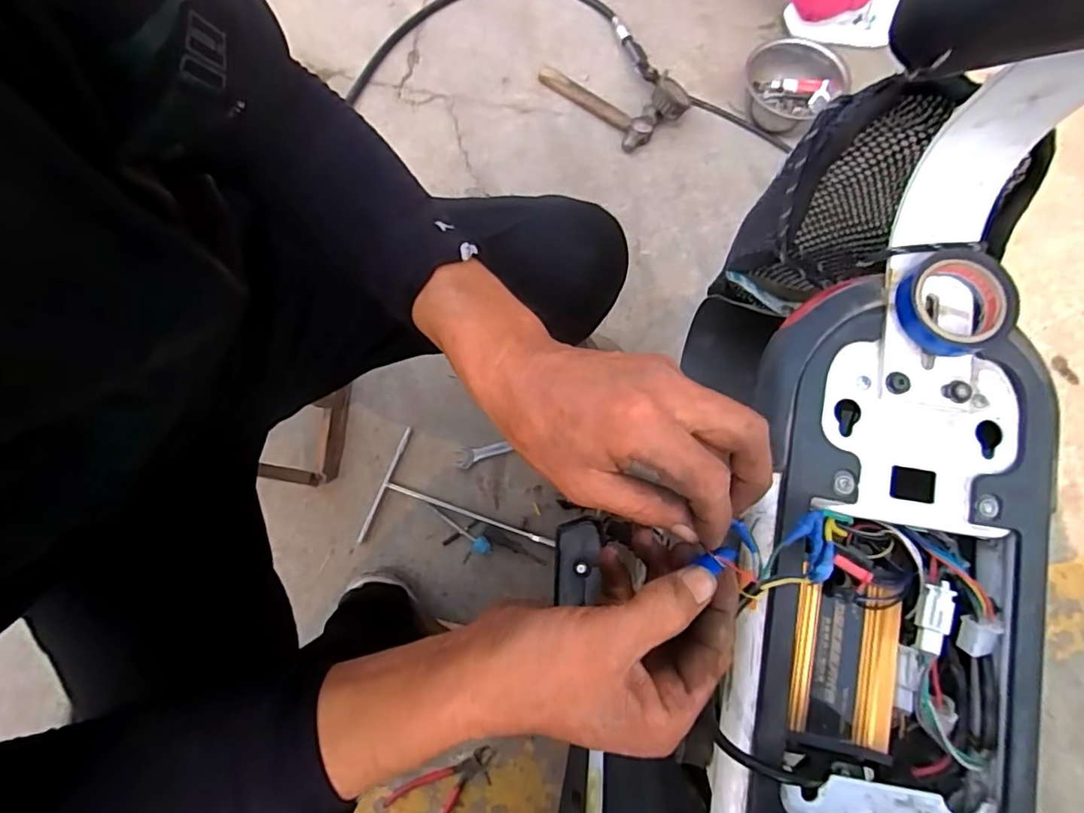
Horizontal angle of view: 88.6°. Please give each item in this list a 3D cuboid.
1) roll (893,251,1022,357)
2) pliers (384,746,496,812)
[{"bbox_3d":[0.230,-0.057,0.308,0.058,0.017,0.054,0,78,-2],"label":"roll"},{"bbox_3d":[-0.134,0.532,0.775,0.156,0.016,0.079,-37,81,-9],"label":"pliers"}]

